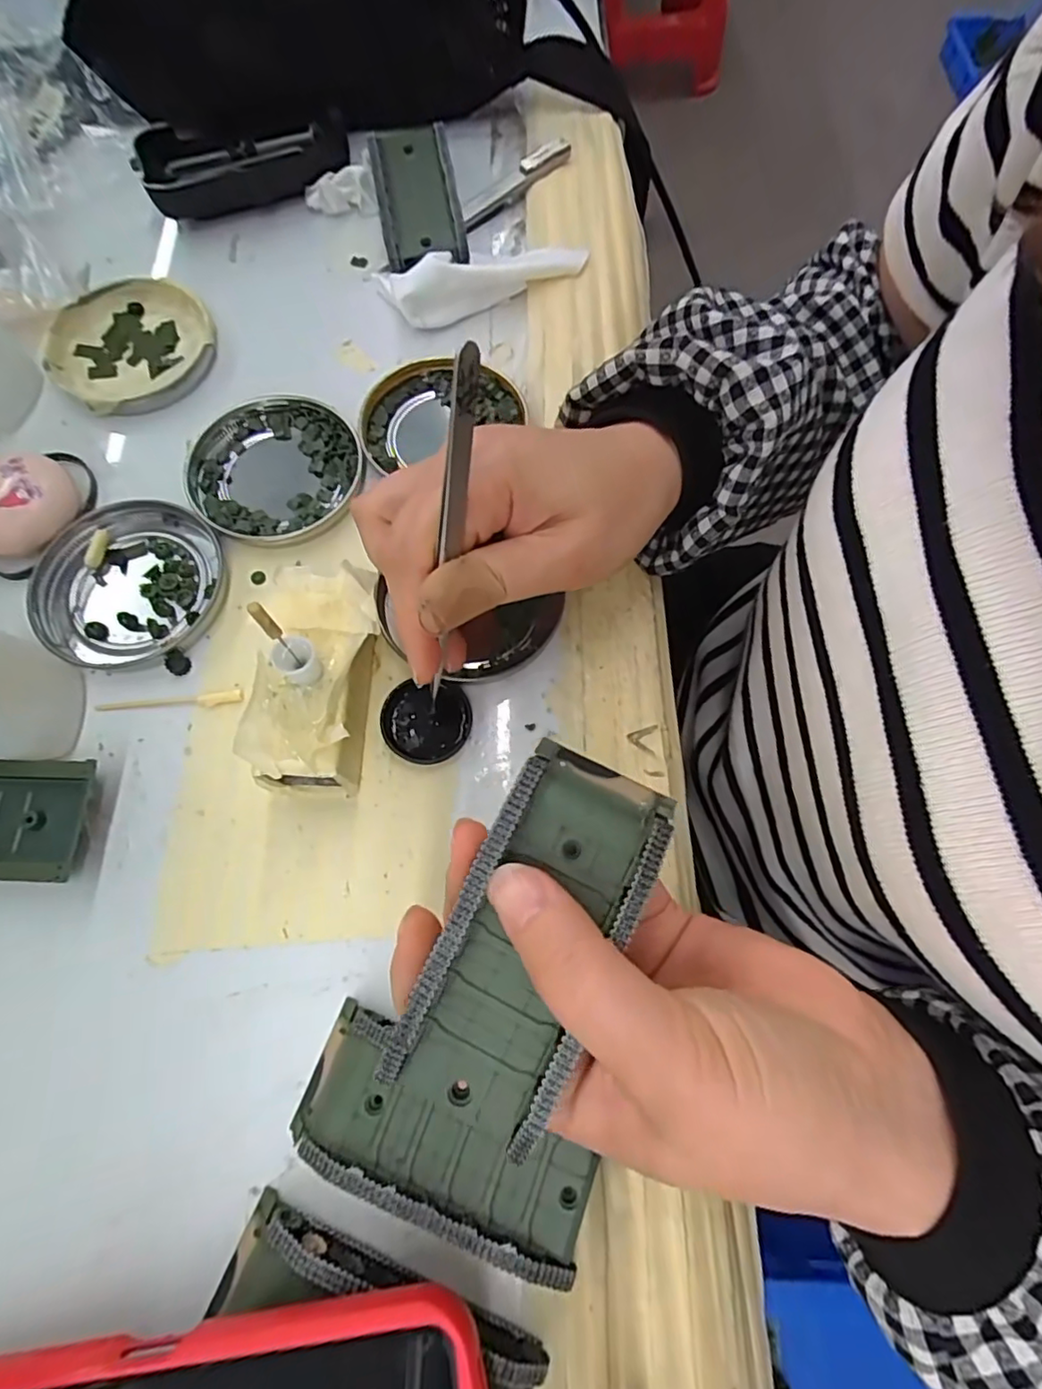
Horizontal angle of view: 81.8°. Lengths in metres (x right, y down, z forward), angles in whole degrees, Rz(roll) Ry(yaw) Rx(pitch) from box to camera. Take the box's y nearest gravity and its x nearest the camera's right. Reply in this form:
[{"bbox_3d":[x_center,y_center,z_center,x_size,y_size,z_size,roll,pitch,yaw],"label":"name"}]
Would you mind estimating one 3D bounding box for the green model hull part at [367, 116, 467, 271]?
[{"bbox_3d":[-0.058,-0.275,0.331,0.042,0.026,0.095,-11,71,-5],"label":"green model hull part"}]

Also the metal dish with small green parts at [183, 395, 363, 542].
[{"bbox_3d":[-0.115,-0.106,0.281,0.078,0.009,0.077,0,71,-1],"label":"metal dish with small green parts"}]

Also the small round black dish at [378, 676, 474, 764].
[{"bbox_3d":[-0.038,0.011,0.244,0.035,0.007,0.033,0,71,-1],"label":"small round black dish"}]

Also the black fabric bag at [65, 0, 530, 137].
[{"bbox_3d":[-0.119,-0.387,0.333,0.241,0.093,0.101,-20,72,-6],"label":"black fabric bag"}]

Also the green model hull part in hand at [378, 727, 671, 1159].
[{"bbox_3d":[0.004,0.062,0.158,0.041,0.017,0.096,26,79,8],"label":"green model hull part in hand"}]

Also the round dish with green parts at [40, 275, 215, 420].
[{"bbox_3d":[-0.198,-0.177,0.304,0.074,0.014,0.077,0,71,-1],"label":"round dish with green parts"}]

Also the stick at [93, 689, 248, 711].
[{"bbox_3d":[-0.145,0.003,0.247,0.059,0.004,0.006,-5,71,-3],"label":"stick"}]

